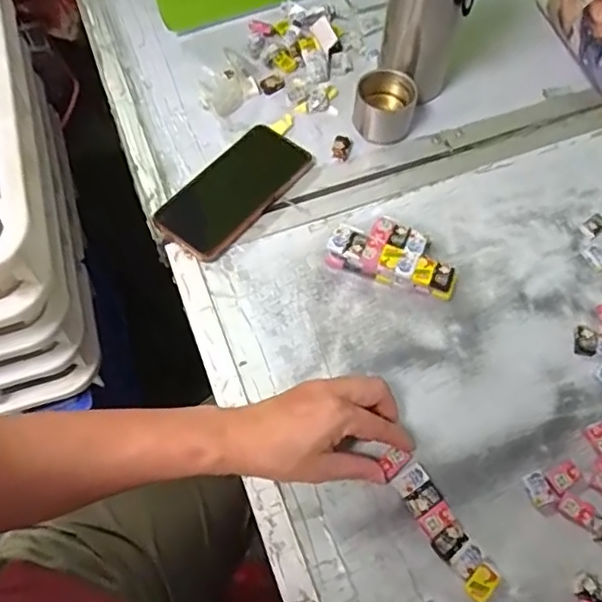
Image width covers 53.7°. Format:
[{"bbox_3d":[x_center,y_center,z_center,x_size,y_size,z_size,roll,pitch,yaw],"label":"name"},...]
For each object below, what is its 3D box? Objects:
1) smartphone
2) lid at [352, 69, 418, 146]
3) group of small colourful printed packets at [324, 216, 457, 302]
[{"bbox_3d":[-0.066,-0.113,0.604,0.078,0.012,0.161,37,69,17],"label":"smartphone"},{"bbox_3d":[0.089,-0.206,0.634,0.062,0.047,0.059,0,63,0],"label":"lid"},{"bbox_3d":[0.088,-0.042,0.565,0.120,0.032,0.053,20,65,10],"label":"group of small colourful printed packets"}]

